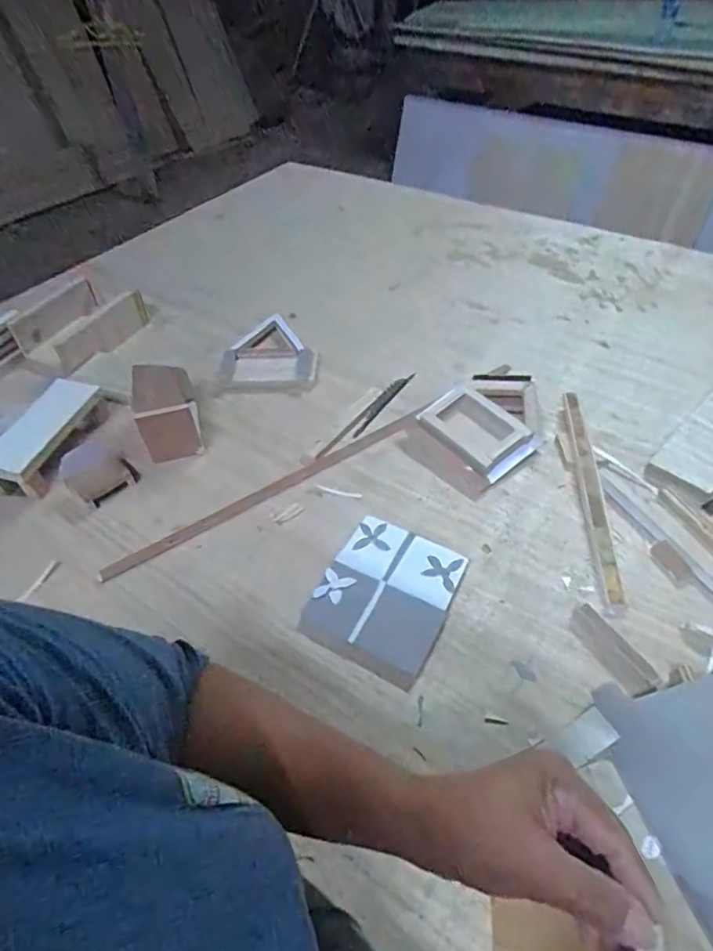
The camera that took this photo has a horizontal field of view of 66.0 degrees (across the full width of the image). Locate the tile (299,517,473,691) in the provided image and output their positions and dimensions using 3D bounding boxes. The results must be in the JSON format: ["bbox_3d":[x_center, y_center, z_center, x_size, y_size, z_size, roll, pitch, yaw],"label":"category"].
[{"bbox_3d":[0.029,0.118,0.554,0.123,0.018,0.149,21,52,22],"label":"tile"}]

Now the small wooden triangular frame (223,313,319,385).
[{"bbox_3d":[-0.128,-0.183,0.841,0.142,0.040,0.141,-1,47,3],"label":"small wooden triangular frame"}]

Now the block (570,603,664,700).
[{"bbox_3d":[0.237,0.162,0.509,0.029,0.015,0.091,-24,50,-17],"label":"block"}]

